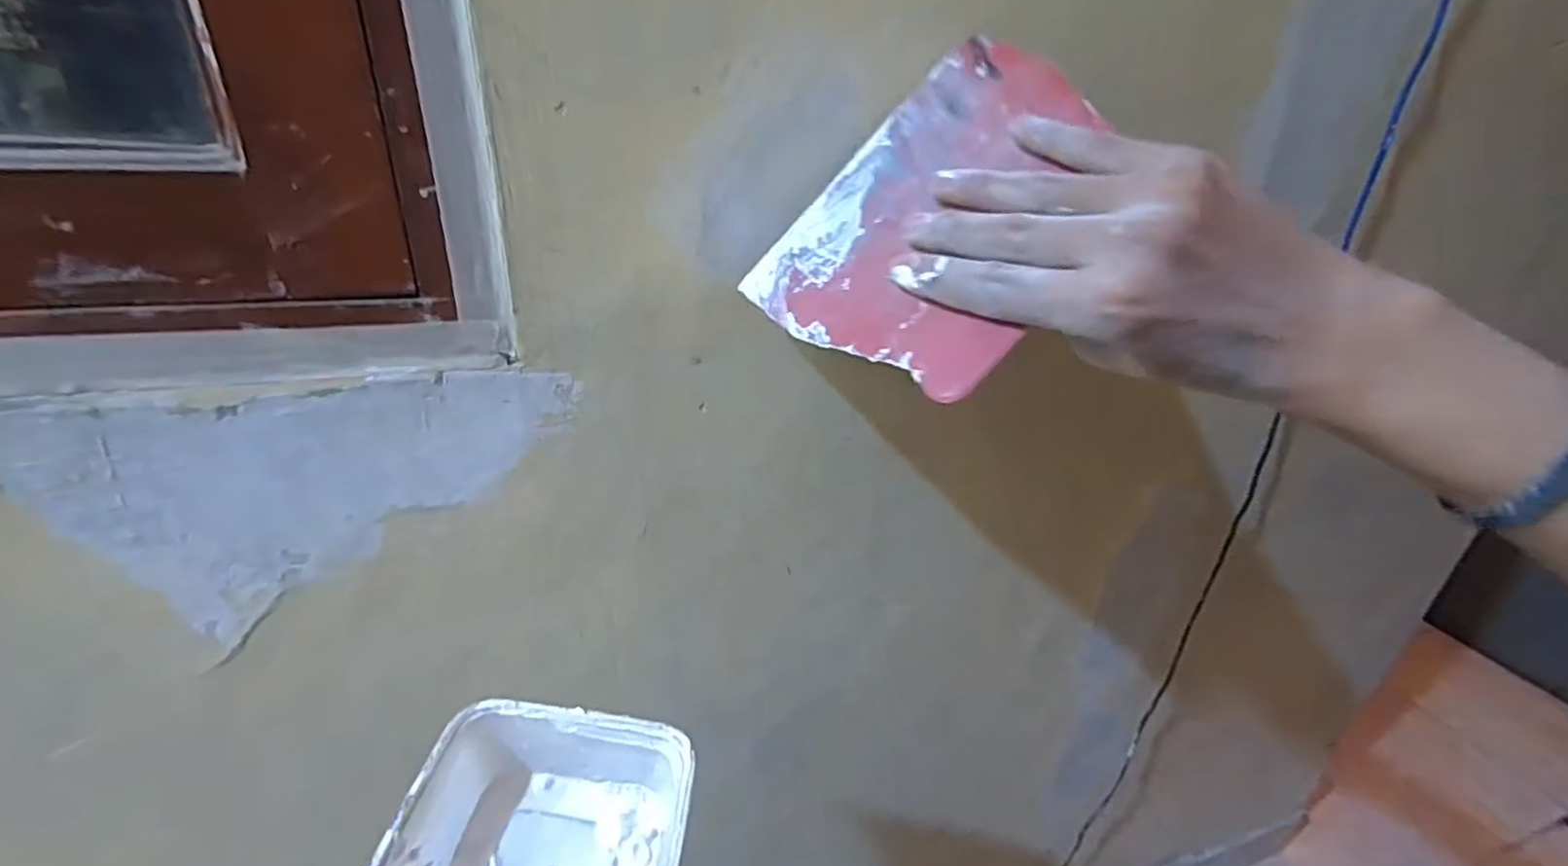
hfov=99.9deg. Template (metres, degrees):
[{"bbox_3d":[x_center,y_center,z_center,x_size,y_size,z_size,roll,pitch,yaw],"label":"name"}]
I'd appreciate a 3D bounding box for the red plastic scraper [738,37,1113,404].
[{"bbox_3d":[0.074,-0.099,0.303,0.131,0.169,0.005,45,4,31],"label":"red plastic scraper"}]

